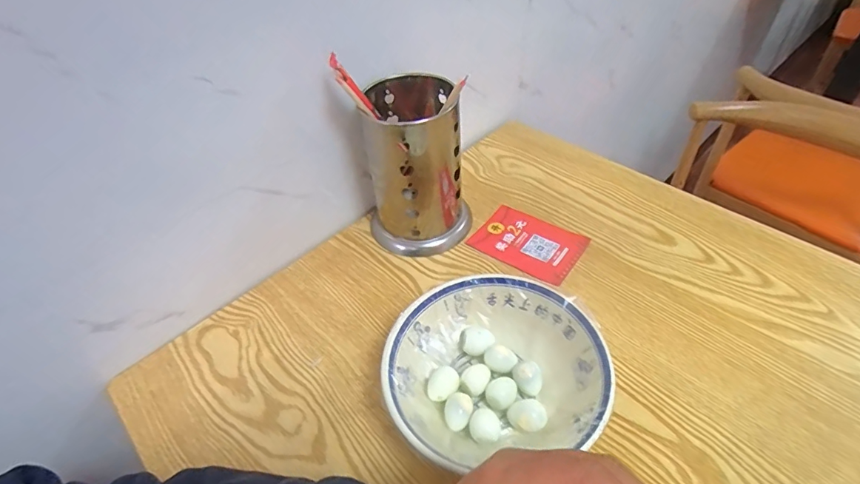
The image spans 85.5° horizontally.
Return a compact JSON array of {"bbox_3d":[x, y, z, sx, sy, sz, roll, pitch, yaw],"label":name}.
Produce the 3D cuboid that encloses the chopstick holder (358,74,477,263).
[{"bbox_3d":[-0.015,-0.083,0.508,0.115,0.182,0.098,-3,46,1],"label":"chopstick holder"}]

